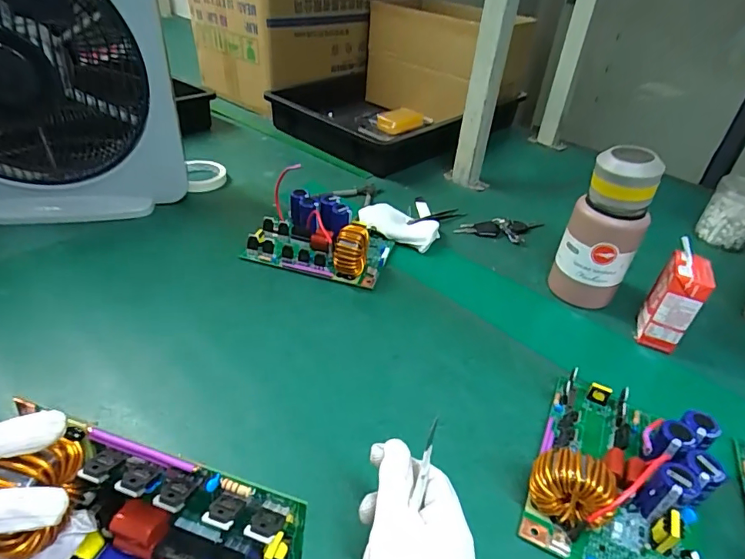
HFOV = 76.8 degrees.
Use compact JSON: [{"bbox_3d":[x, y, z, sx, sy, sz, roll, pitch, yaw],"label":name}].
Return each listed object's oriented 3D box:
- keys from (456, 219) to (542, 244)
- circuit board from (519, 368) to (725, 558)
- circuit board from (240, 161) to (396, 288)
[{"bbox_3d":[0.226,-0.086,0.798,0.162,0.018,0.064,-3,38,-11],"label":"keys"},{"bbox_3d":[0.225,0.164,0.419,0.136,0.067,0.184,22,40,20],"label":"circuit board"},{"bbox_3d":[-0.076,-0.069,0.687,0.199,0.064,0.133,13,37,10],"label":"circuit board"}]

